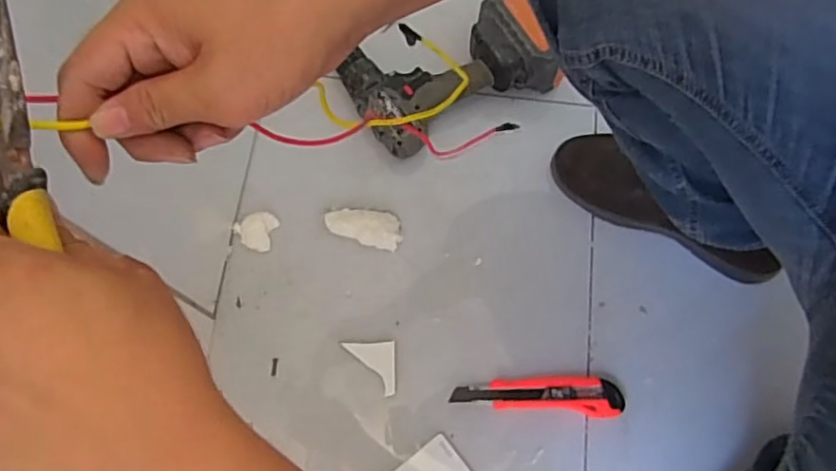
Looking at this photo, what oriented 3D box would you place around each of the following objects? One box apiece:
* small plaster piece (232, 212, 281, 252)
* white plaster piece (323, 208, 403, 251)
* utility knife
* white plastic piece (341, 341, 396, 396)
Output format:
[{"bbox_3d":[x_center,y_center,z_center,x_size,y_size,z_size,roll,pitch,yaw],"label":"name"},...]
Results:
[{"bbox_3d":[-0.190,-0.008,0.743,0.046,0.008,0.045,20,71,4],"label":"small plaster piece"},{"bbox_3d":[-0.063,-0.012,0.742,0.088,0.027,0.042,11,70,1],"label":"white plaster piece"},{"bbox_3d":[0.128,0.172,0.683,0.176,0.021,0.042,0,70,-3],"label":"utility knife"},{"bbox_3d":[-0.052,0.144,0.695,0.054,0.004,0.058,-1,70,-3],"label":"white plastic piece"}]

